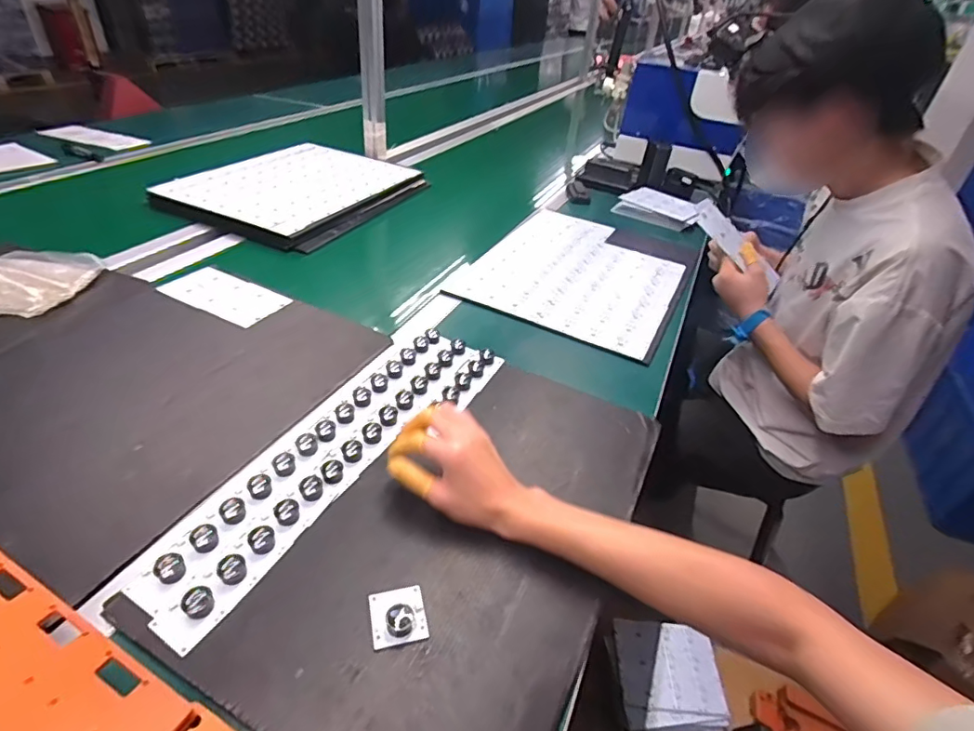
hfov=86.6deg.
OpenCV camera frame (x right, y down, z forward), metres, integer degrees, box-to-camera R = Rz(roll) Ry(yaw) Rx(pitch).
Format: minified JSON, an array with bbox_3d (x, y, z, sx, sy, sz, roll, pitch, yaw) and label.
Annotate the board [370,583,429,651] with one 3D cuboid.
[{"bbox_3d":[-0.074,0.205,0.432,0.045,0.019,0.050,-6,39,-16],"label":"board"}]

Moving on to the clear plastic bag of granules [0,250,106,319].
[{"bbox_3d":[-0.679,-0.116,0.740,0.175,0.030,0.155,2,37,-6],"label":"clear plastic bag of granules"}]

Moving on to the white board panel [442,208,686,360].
[{"bbox_3d":[0.176,-0.186,0.985,0.351,0.021,0.434,21,40,18],"label":"white board panel"}]

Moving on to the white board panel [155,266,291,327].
[{"bbox_3d":[-0.407,-0.110,0.800,0.183,0.007,0.092,22,43,16],"label":"white board panel"}]

